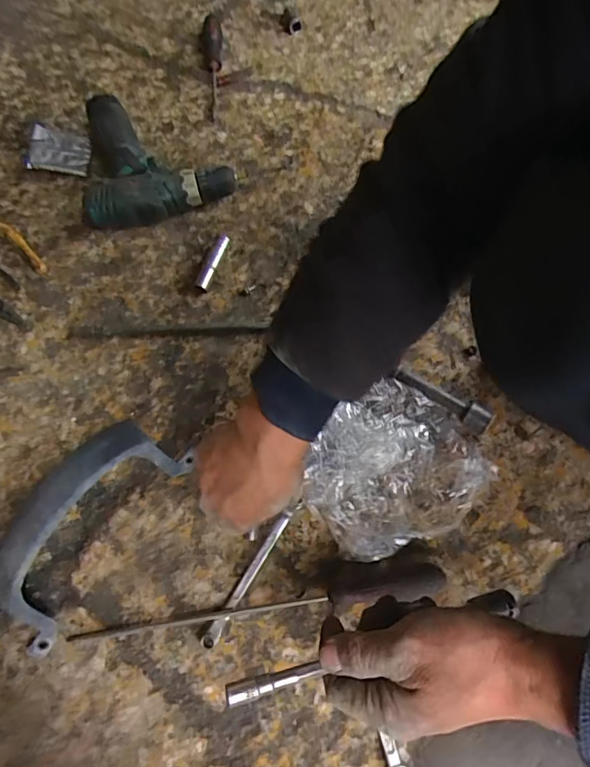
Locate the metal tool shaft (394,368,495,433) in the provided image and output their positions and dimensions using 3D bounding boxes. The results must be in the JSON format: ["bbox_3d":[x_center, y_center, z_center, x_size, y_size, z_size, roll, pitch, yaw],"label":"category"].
[{"bbox_3d":[0.156,0.015,0.507,0.107,0.024,0.026,32,73,14],"label":"metal tool shaft"}]

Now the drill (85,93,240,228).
[{"bbox_3d":[-0.183,-0.307,0.639,0.201,0.055,0.201,-7,68,0],"label":"drill"}]

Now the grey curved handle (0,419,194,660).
[{"bbox_3d":[-0.211,0.132,0.465,0.105,0.053,0.227,34,73,14],"label":"grey curved handle"}]

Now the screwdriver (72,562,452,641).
[{"bbox_3d":[-0.036,0.209,0.437,0.345,0.031,0.025,-10,68,-1],"label":"screwdriver"}]

